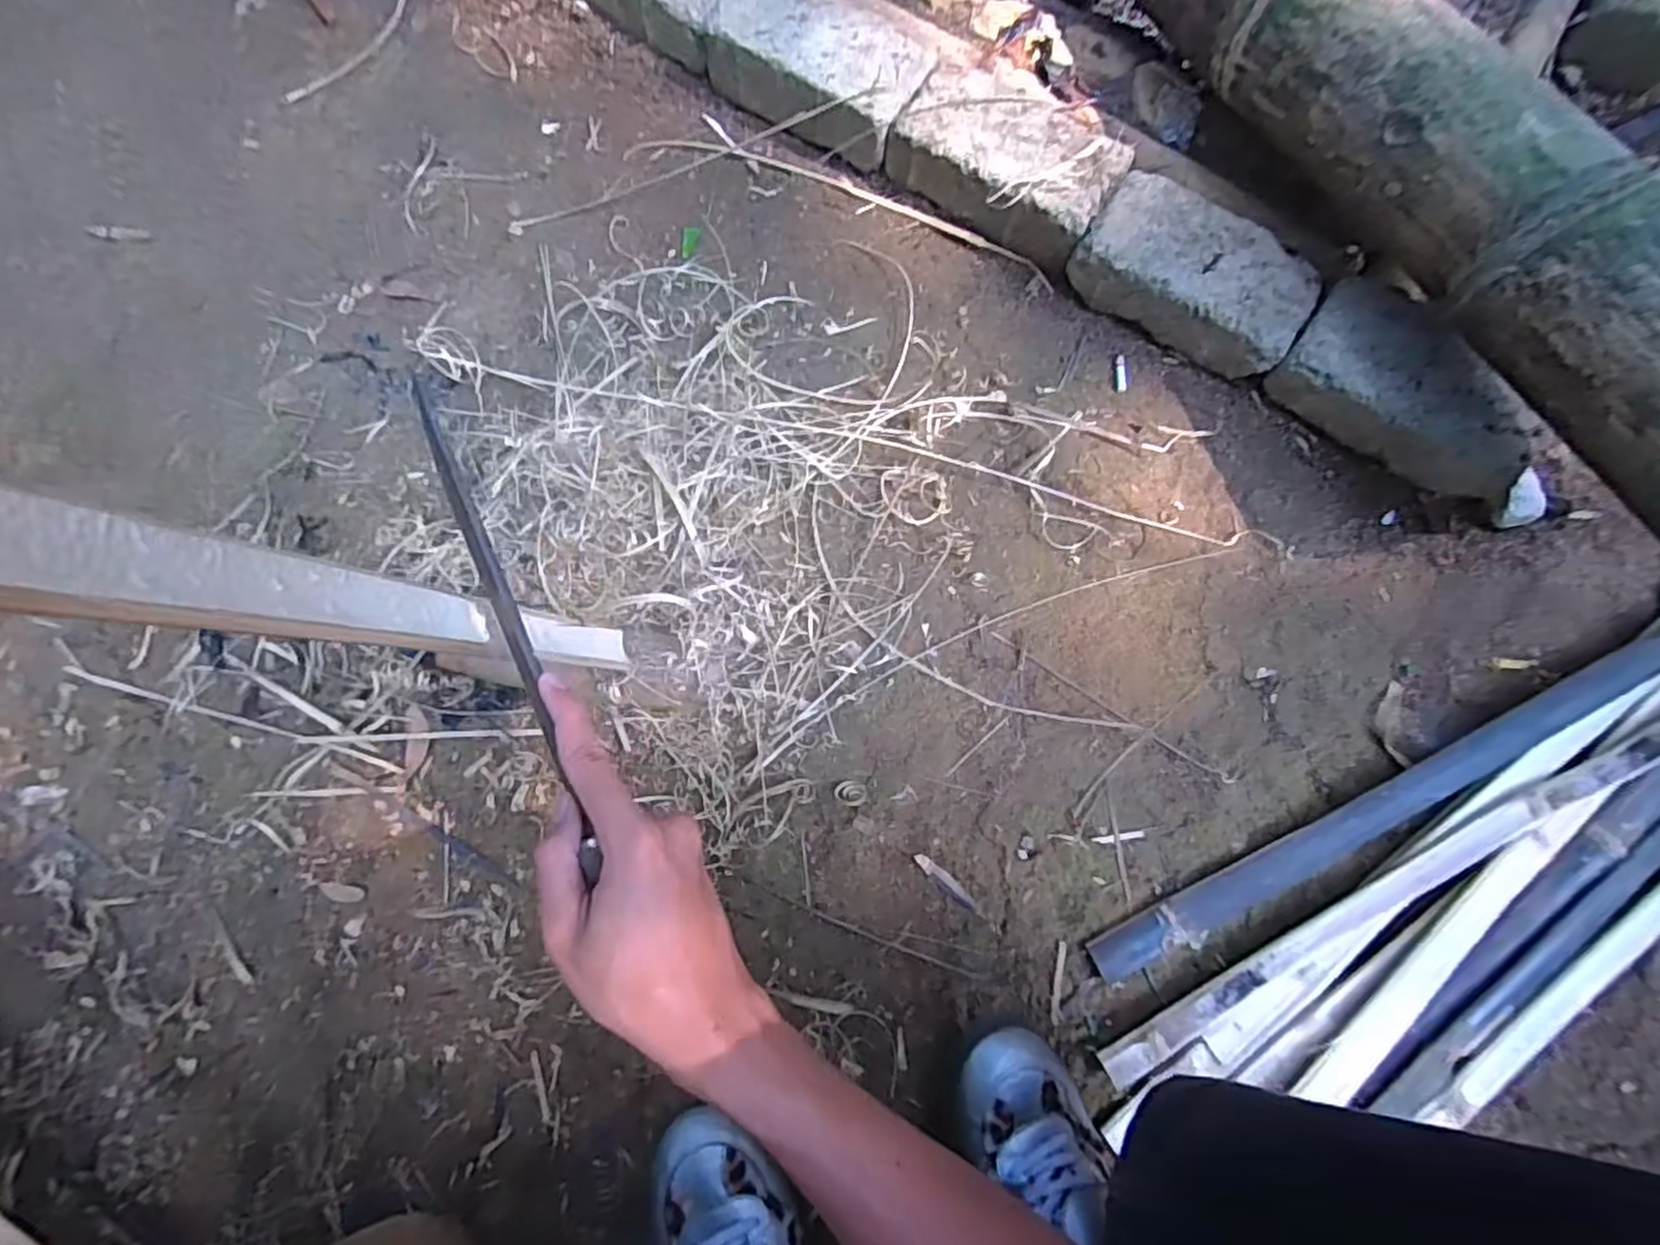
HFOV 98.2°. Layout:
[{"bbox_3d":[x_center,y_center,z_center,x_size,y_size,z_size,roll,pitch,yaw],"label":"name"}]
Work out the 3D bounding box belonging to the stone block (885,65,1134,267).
[{"bbox_3d":[0.178,-0.448,0.705,0.207,0.074,0.148,37,80,9],"label":"stone block"}]

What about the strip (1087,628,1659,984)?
[{"bbox_3d":[0.602,0.078,0.601,0.867,0.026,0.046,-26,78,-5],"label":"strip"}]

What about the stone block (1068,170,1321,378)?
[{"bbox_3d":[0.335,-0.318,0.672,0.199,0.072,0.107,31,79,8],"label":"stone block"}]

